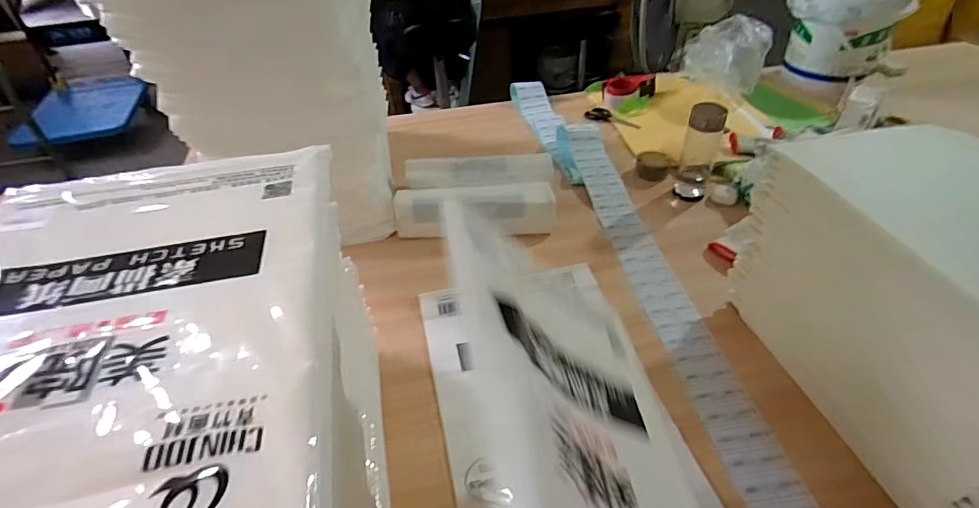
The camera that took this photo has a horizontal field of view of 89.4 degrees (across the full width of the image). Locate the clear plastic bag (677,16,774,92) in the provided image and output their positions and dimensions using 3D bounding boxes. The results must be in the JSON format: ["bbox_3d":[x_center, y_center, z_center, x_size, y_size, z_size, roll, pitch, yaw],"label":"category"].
[{"bbox_3d":[0.600,-0.513,1.288,0.122,0.174,0.203,-15,43,-13],"label":"clear plastic bag"}]

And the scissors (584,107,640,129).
[{"bbox_3d":[0.312,-0.345,1.274,0.061,0.012,0.152,-29,48,-26],"label":"scissors"}]

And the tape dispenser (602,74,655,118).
[{"bbox_3d":[0.375,-0.424,1.317,0.140,0.056,0.130,2,42,6],"label":"tape dispenser"}]

